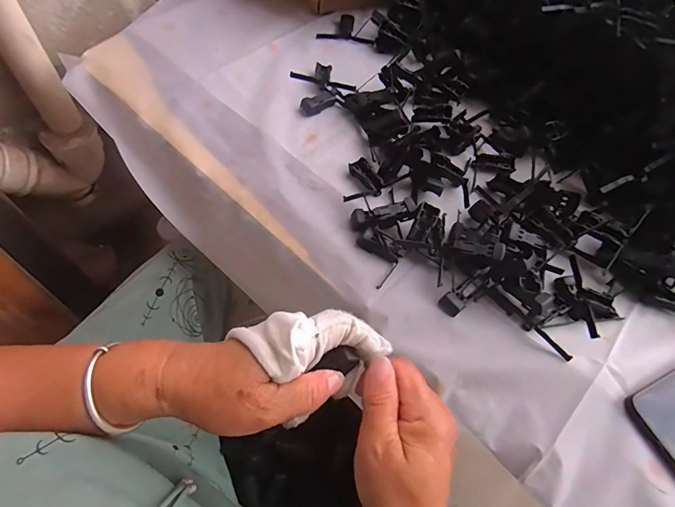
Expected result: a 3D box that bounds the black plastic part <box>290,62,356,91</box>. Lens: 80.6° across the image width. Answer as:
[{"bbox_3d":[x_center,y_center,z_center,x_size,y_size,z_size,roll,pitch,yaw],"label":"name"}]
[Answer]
[{"bbox_3d":[-0.016,-0.232,0.519,0.081,0.018,0.043,7,61,0],"label":"black plastic part"}]

